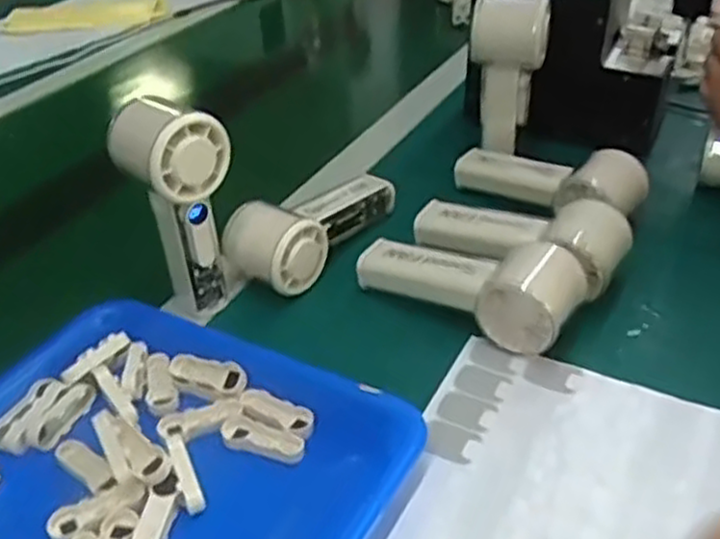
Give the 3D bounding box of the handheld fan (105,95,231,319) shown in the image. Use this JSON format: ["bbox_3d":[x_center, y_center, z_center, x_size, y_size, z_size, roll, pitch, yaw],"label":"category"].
[{"bbox_3d":[-0.118,-0.041,0.509,0.055,0.143,0.054,-29,42,-28],"label":"handheld fan"}]

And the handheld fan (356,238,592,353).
[{"bbox_3d":[0.076,0.005,0.525,0.156,0.054,0.061,21,43,30],"label":"handheld fan"}]

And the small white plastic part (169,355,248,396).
[{"bbox_3d":[-0.096,0.067,0.472,0.050,0.015,0.018,8,38,17],"label":"small white plastic part"}]

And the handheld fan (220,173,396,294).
[{"bbox_3d":[-0.041,-0.042,0.593,0.067,0.049,0.147,19,42,29],"label":"handheld fan"}]

